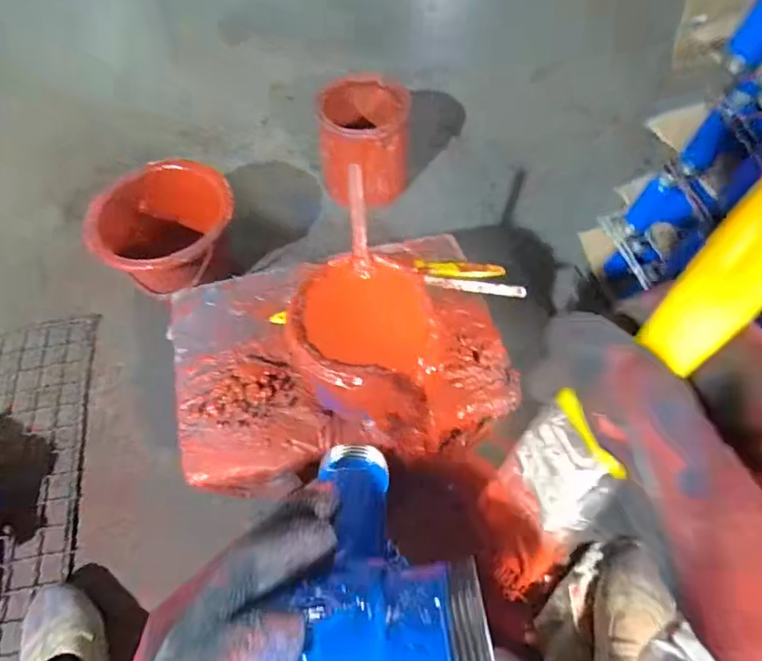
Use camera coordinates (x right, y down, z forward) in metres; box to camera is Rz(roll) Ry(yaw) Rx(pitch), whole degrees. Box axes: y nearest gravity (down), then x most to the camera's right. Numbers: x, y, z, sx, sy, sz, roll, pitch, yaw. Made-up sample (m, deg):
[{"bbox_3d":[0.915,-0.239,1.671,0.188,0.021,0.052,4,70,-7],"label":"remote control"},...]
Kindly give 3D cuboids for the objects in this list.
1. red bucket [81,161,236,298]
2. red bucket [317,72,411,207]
[{"bbox_3d":[-0.336,-0.140,0.867,0.209,0.166,0.192,0,60,1],"label":"red bucket"},{"bbox_3d":[-0.032,-0.337,0.986,0.159,0.188,0.166,3,60,3],"label":"red bucket"}]

